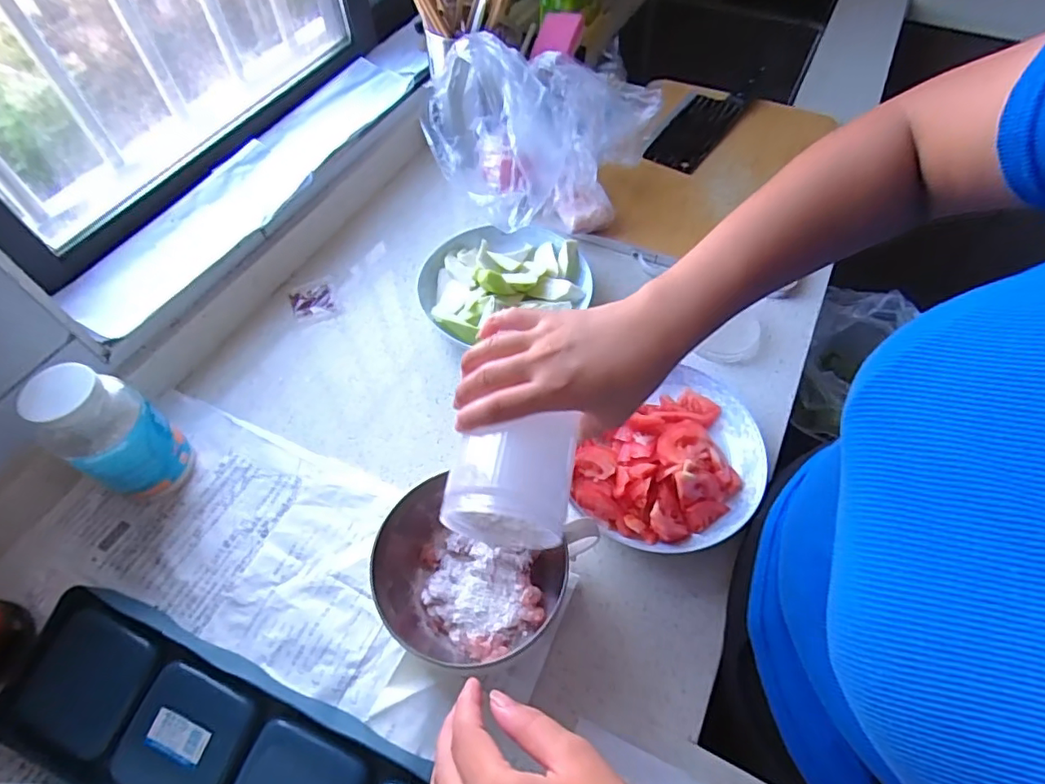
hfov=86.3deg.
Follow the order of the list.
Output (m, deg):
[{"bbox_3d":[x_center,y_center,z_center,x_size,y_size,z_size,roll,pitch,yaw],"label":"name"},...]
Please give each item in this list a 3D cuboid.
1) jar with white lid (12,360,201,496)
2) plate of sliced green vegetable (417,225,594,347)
[{"bbox_3d":[-0.348,0.039,0.481,0.060,0.142,0.061,0,57,1],"label":"jar with white lid"},{"bbox_3d":[-0.019,-0.122,0.645,0.194,0.044,0.186,0,57,1],"label":"plate of sliced green vegetable"}]

